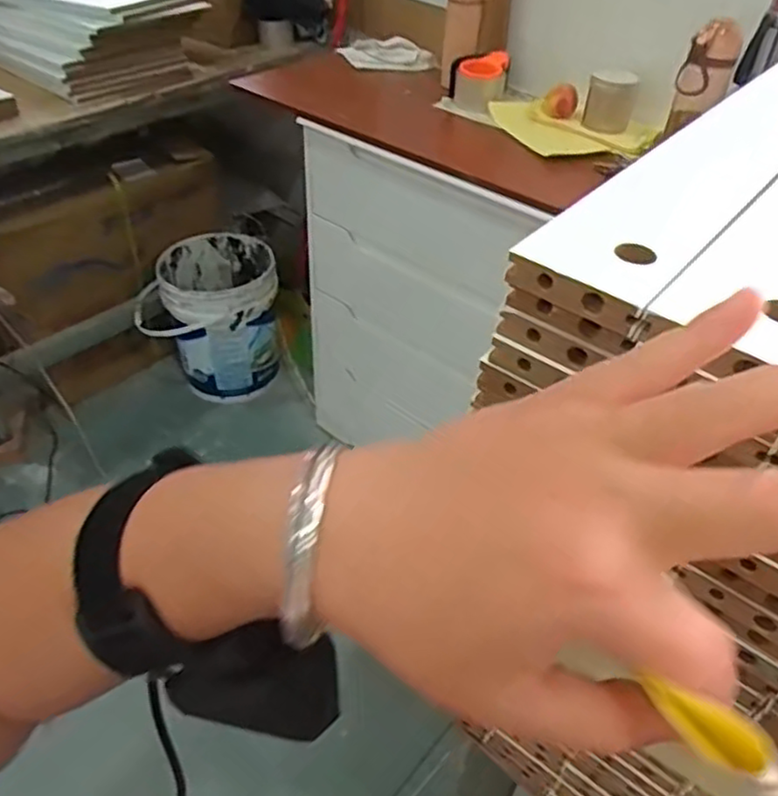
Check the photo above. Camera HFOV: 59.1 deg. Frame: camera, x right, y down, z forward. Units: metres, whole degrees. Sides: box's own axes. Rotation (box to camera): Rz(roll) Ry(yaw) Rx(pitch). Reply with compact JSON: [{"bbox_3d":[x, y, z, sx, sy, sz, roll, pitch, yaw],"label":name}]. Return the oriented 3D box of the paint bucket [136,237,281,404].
[{"bbox_3d":[-0.463,-0.202,1.805,0.334,0.326,0.334,0,41,0],"label":"paint bucket"}]

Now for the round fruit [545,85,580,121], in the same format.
[{"bbox_3d":[0.312,-0.533,1.248,0.062,0.064,0.055,11,41,11],"label":"round fruit"}]

